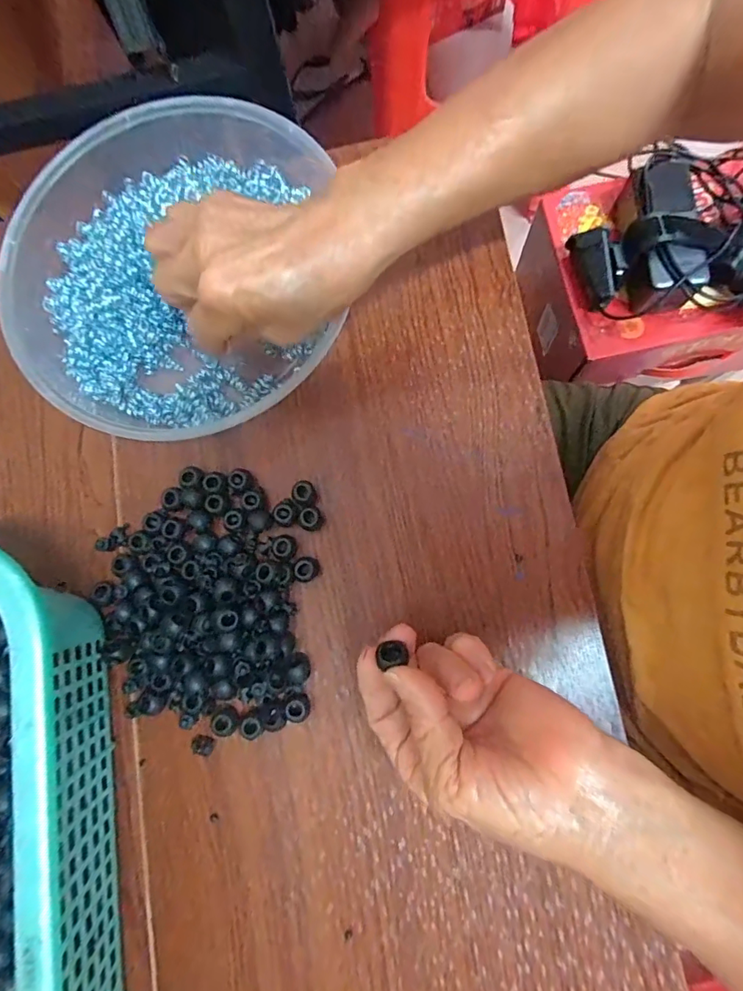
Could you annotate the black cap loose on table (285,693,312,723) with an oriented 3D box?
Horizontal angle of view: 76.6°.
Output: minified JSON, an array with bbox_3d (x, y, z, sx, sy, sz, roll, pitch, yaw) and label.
[{"bbox_3d":[-0.042,0.124,0.275,0.013,0.012,0.014,-1,80,4],"label":"black cap loose on table"}]

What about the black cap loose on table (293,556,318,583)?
[{"bbox_3d":[-0.040,0.045,0.287,0.014,0.010,0.015,17,82,6],"label":"black cap loose on table"}]

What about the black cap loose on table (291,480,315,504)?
[{"bbox_3d":[-0.043,-0.002,0.296,0.012,0.011,0.014,23,83,7],"label":"black cap loose on table"}]

